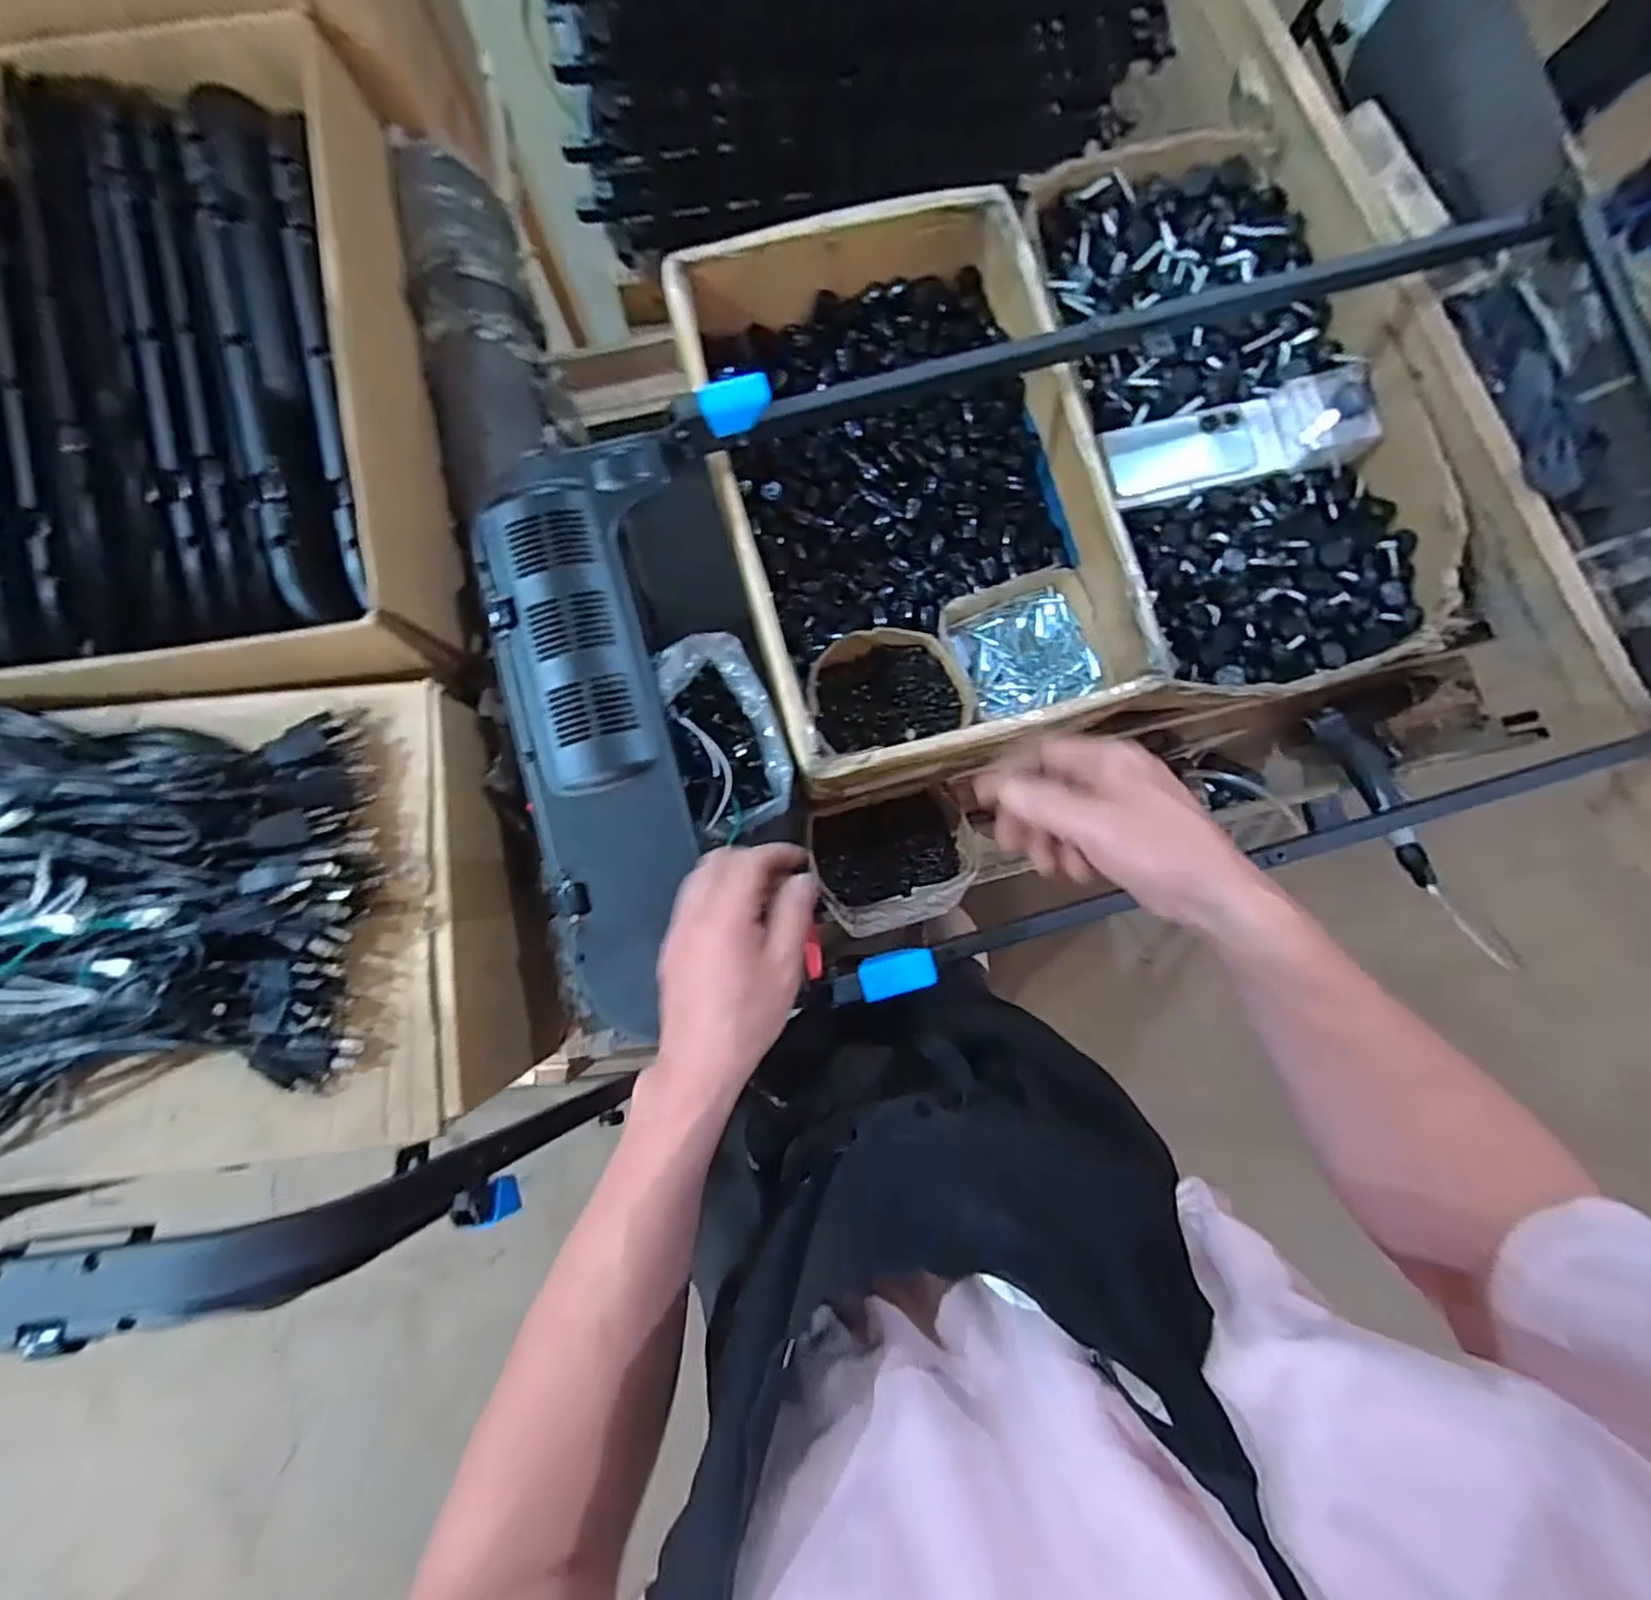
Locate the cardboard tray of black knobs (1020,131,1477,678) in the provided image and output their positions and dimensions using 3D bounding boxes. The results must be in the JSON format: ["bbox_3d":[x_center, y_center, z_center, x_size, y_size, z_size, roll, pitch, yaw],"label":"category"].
[{"bbox_3d":[0.443,-0.418,0.747,0.325,0.098,0.590,-22,84,-3],"label":"cardboard tray of black knobs"}]

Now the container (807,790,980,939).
[{"bbox_3d":[0.074,0.068,0.755,0.170,0.080,0.140,-14,84,-2],"label":"container"}]

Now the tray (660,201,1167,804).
[{"bbox_3d":[0.079,-0.301,0.724,0.346,0.159,0.525,-15,84,-2],"label":"tray"}]

